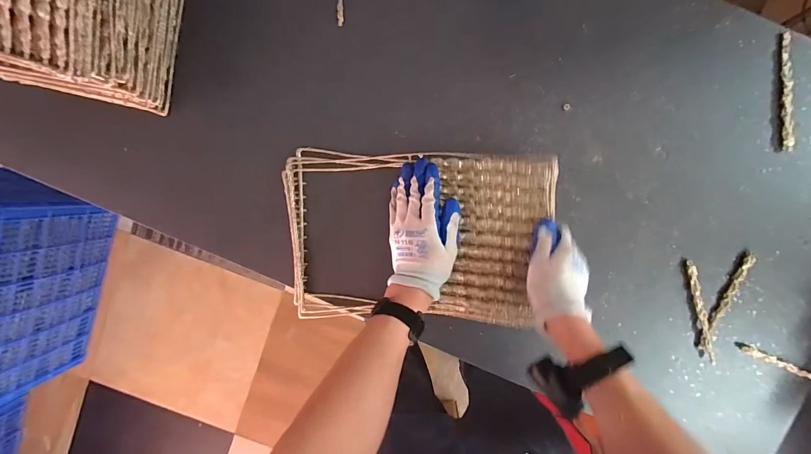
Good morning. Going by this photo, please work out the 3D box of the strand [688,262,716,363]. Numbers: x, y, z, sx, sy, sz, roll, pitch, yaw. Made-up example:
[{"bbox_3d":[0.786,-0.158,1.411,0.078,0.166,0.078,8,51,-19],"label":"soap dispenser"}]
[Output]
[{"bbox_3d":[0.443,0.128,0.527,0.012,0.008,0.163,-17,95,5],"label":"strand"}]

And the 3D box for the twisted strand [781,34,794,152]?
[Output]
[{"bbox_3d":[0.523,-0.185,0.482,0.010,0.004,0.156,-7,95,4],"label":"twisted strand"}]

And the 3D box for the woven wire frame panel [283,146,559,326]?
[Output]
[{"bbox_3d":[0.012,0.020,0.502,0.362,0.047,0.244,2,97,7],"label":"woven wire frame panel"}]

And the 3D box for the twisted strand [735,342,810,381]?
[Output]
[{"bbox_3d":[0.574,0.211,0.529,0.164,0.007,0.013,22,96,1],"label":"twisted strand"}]

